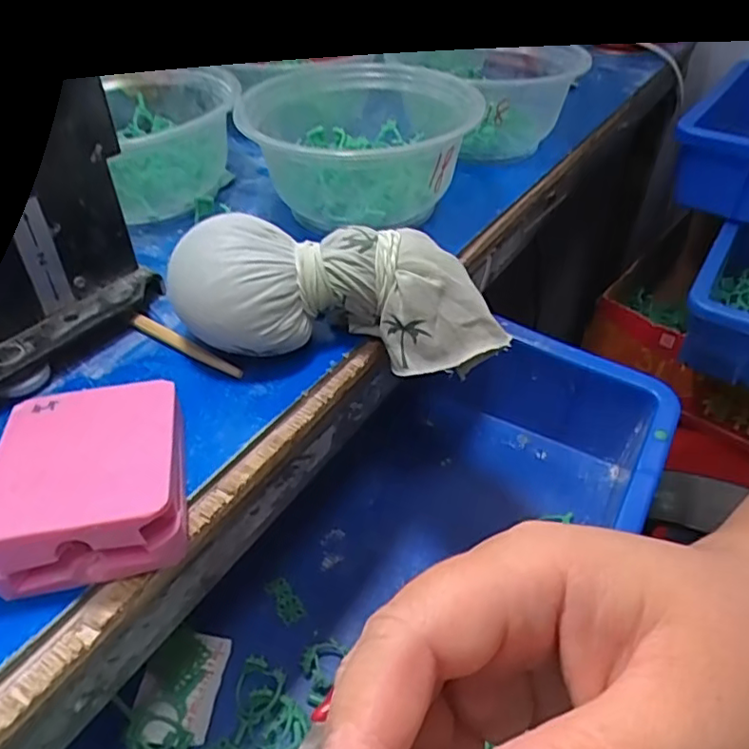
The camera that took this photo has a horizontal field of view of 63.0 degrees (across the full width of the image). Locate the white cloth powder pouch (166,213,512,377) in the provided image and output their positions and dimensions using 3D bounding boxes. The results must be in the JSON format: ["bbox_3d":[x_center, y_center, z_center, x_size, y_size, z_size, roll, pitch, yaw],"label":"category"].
[{"bbox_3d":[-0.011,-0.035,0.265,0.145,0.047,0.050,7,43,-15],"label":"white cloth powder pouch"}]

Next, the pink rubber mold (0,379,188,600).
[{"bbox_3d":[-0.095,0.034,0.209,0.059,0.029,0.072,-9,42,-10],"label":"pink rubber mold"}]

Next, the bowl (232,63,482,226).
[{"bbox_3d":[-0.011,-0.131,0.361,0.126,0.062,0.128,10,42,11],"label":"bowl"}]

